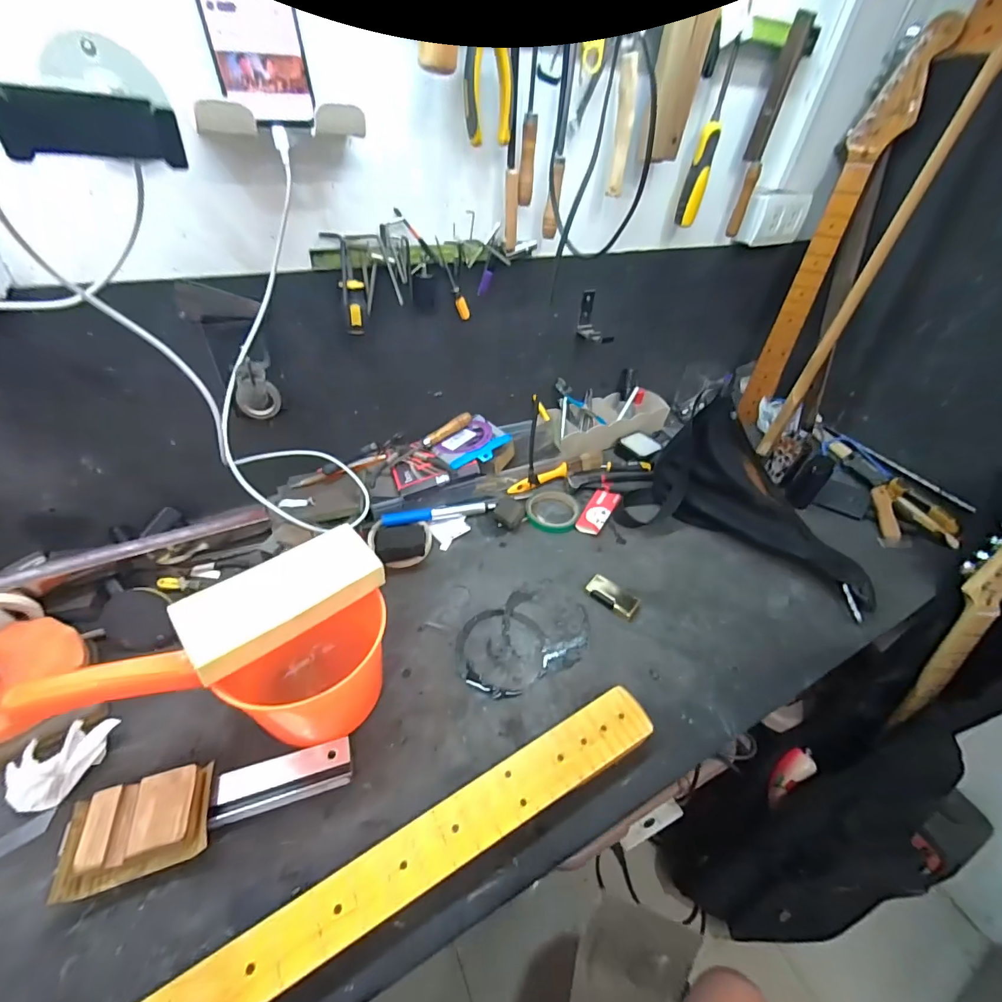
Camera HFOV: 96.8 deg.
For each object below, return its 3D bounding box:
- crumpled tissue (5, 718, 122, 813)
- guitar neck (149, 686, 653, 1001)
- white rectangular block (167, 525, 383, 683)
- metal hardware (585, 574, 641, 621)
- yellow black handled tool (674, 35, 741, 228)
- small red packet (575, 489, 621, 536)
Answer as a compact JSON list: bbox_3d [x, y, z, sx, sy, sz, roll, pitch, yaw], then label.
[{"bbox_3d":[-0.410,0.239,0.415,0.050,0.030,0.083,23,46,17],"label":"crumpled tissue"},{"bbox_3d":[-0.130,0.329,0.357,0.636,0.031,0.072,-17,48,-23],"label":"guitar neck"},{"bbox_3d":[-0.201,0.085,0.416,0.165,0.028,0.074,-29,54,-32],"label":"white rectangular block"},{"bbox_3d":[0.154,0.131,0.610,0.072,0.014,0.036,32,49,25],"label":"metal hardware"},{"bbox_3d":[0.304,-0.526,0.655,0.031,0.203,0.028,17,44,11],"label":"yellow black handled tool"},{"bbox_3d":[0.160,0.014,0.736,0.043,0.008,0.114,26,47,20],"label":"small red packet"}]

